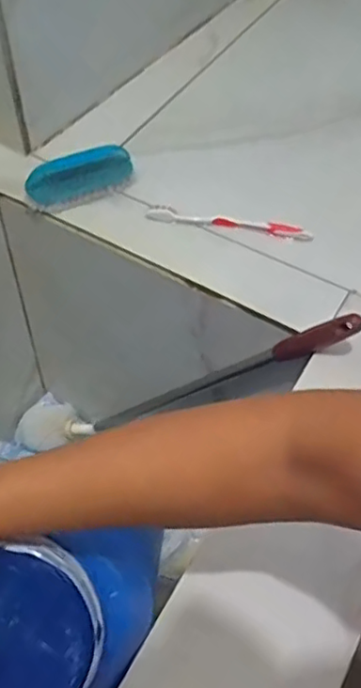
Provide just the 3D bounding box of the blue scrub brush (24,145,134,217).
[{"bbox_3d":[-0.111,-0.184,0.698,0.120,0.037,0.045,-22,58,-17],"label":"blue scrub brush"}]

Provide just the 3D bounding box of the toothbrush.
[{"bbox_3d":[0.052,-0.130,0.682,0.178,0.011,0.021,11,54,6],"label":"toothbrush"}]

